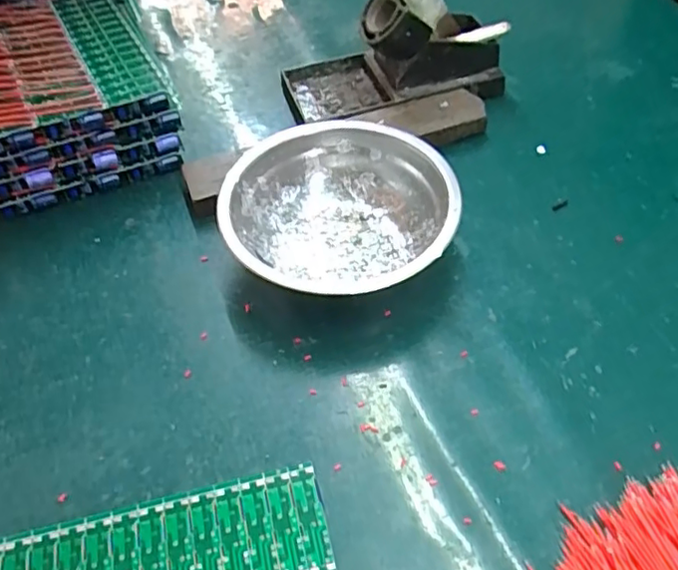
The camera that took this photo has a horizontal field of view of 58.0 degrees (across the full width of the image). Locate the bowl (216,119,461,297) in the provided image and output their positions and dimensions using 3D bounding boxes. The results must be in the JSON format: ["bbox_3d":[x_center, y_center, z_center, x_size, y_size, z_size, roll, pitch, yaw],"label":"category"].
[{"bbox_3d":[0.003,-0.041,0.349,0.123,0.042,0.119,-2,51,2],"label":"bowl"}]

